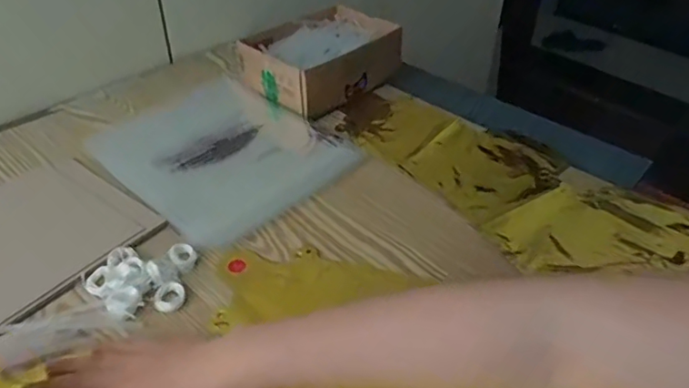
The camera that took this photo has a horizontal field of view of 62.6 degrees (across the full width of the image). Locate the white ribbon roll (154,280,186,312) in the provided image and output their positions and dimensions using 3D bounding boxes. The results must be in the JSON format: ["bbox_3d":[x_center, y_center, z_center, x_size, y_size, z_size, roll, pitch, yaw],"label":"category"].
[{"bbox_3d":[-0.145,0.085,0.470,0.024,0.004,0.030,-7,39,-12],"label":"white ribbon roll"}]

